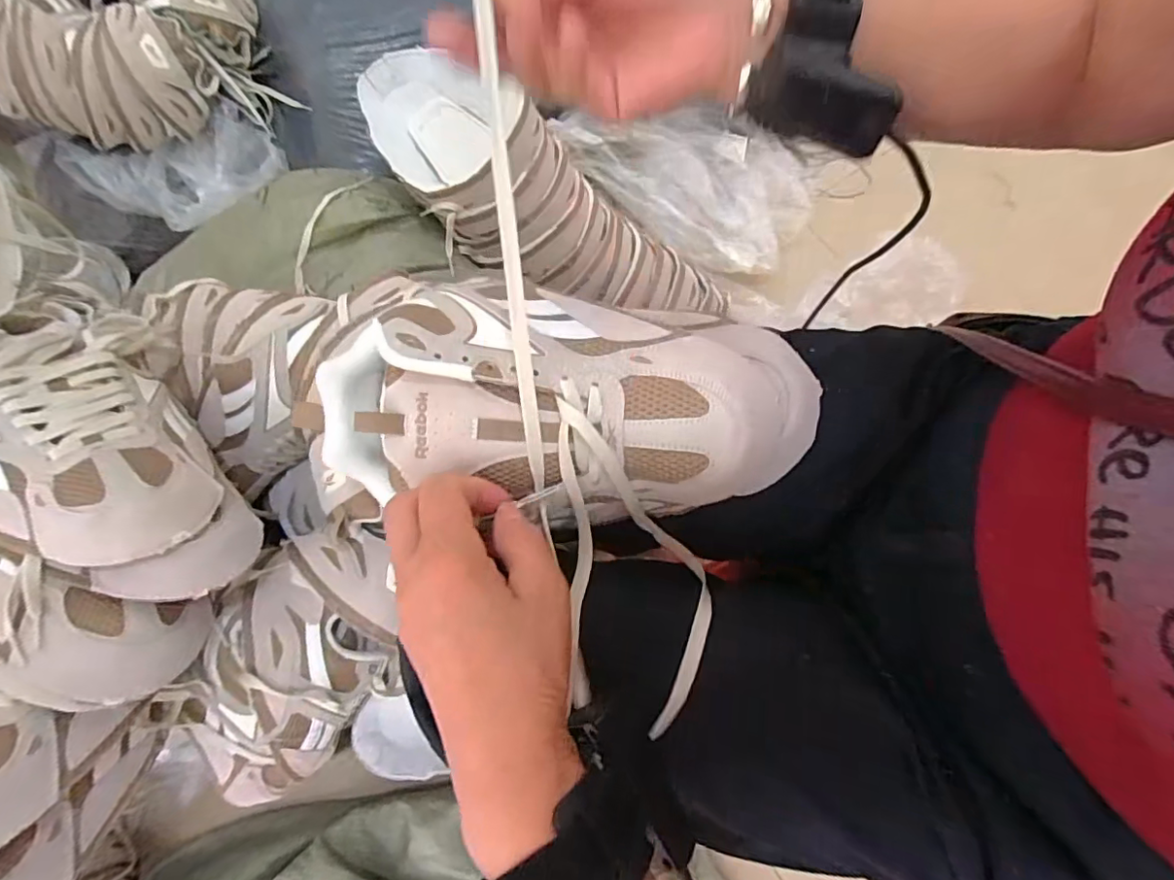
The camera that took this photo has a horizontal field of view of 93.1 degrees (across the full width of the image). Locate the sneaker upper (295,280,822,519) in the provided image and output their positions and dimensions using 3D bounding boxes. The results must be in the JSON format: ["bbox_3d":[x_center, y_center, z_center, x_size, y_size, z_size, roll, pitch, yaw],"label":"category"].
[{"bbox_3d":[-0.011,-0.020,0.305,0.277,0.069,0.129,2,73,0],"label":"sneaker upper"}]

